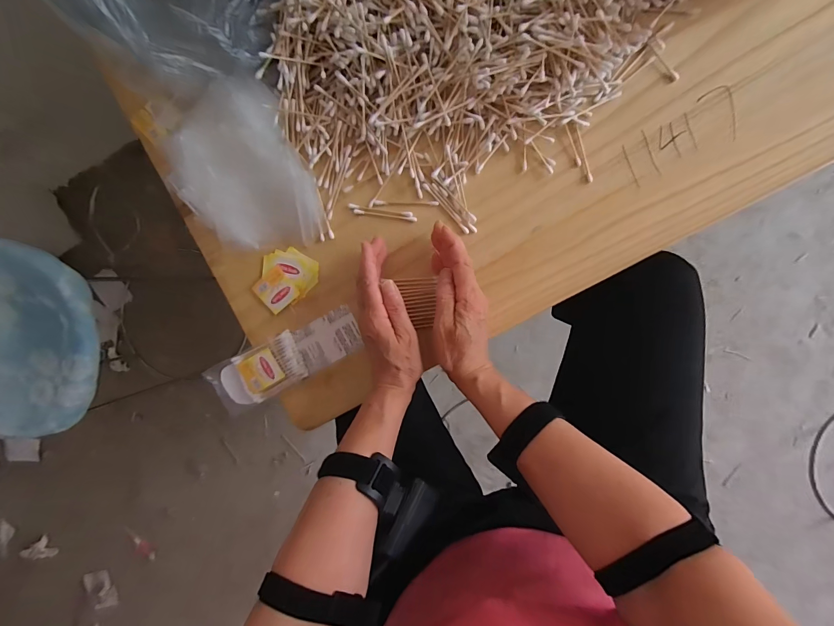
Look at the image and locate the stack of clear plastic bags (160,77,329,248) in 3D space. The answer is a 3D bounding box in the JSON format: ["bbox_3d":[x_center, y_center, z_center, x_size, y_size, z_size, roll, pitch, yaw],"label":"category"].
[{"bbox_3d":[-0.191,-0.146,0.406,0.135,0.021,0.172,-23,104,5],"label":"stack of clear plastic bags"}]

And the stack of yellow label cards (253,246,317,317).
[{"bbox_3d":[-0.154,-0.040,0.431,0.060,0.013,0.076,43,98,-3],"label":"stack of yellow label cards"}]

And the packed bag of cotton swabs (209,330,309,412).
[{"bbox_3d":[-0.187,0.073,0.441,0.113,0.015,0.061,-26,92,7],"label":"packed bag of cotton swabs"}]

